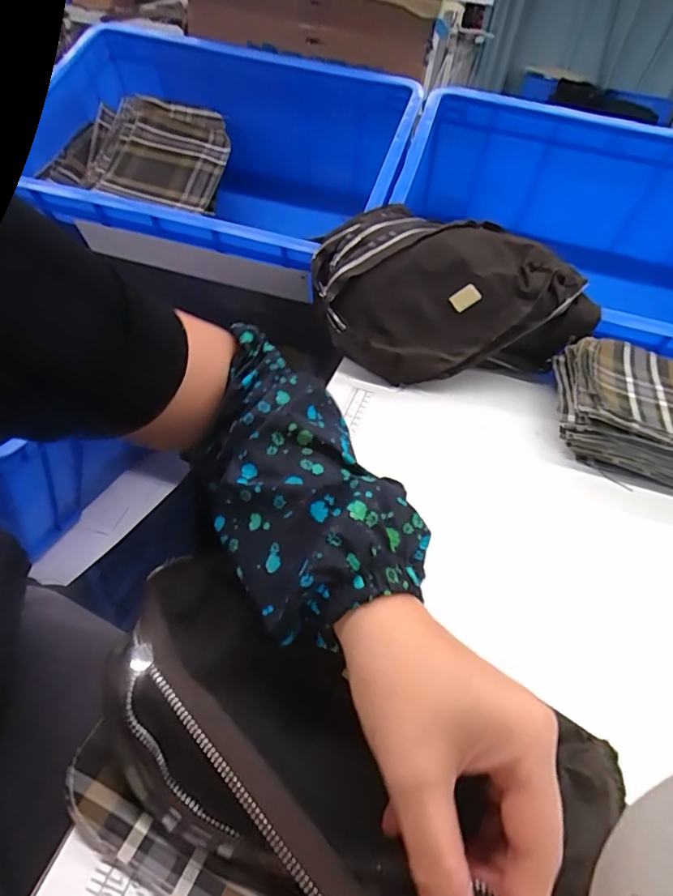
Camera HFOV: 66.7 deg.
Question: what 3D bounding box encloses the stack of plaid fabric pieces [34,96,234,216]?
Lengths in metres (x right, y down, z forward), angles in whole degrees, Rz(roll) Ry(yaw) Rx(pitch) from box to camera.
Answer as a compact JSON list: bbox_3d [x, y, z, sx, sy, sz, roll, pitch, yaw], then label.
[{"bbox_3d":[-0.285,-0.442,0.764,0.230,0.024,0.186,14,72,0],"label":"stack of plaid fabric pieces"}]

